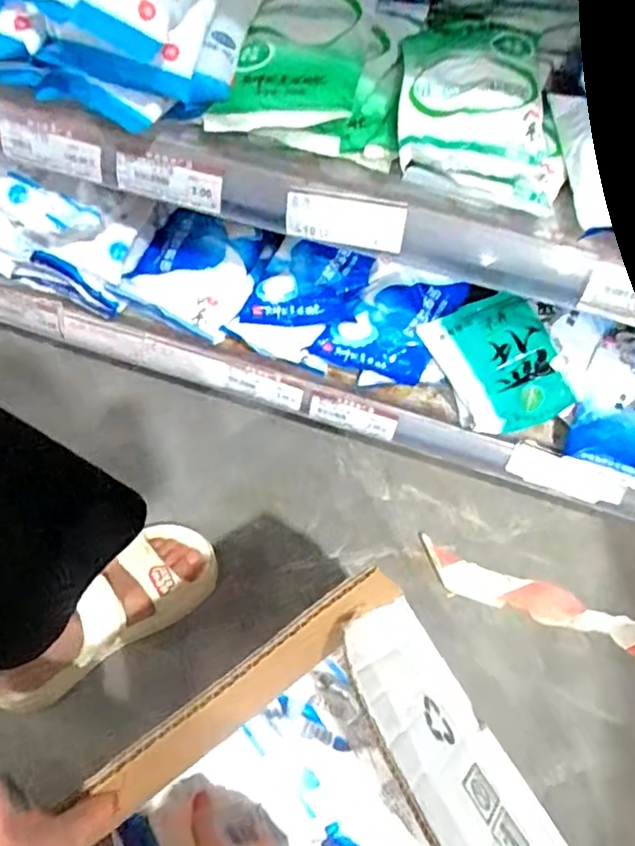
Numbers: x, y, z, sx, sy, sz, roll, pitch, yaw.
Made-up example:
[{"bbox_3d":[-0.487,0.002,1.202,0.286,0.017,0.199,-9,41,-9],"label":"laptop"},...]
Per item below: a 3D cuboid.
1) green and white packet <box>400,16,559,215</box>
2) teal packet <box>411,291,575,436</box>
[{"bbox_3d":[0.124,-0.237,0.466,0.128,0.057,0.147,5,62,1],"label":"green and white packet"},{"bbox_3d":[0.170,-0.052,0.582,0.103,0.033,0.131,-25,90,16],"label":"teal packet"}]

